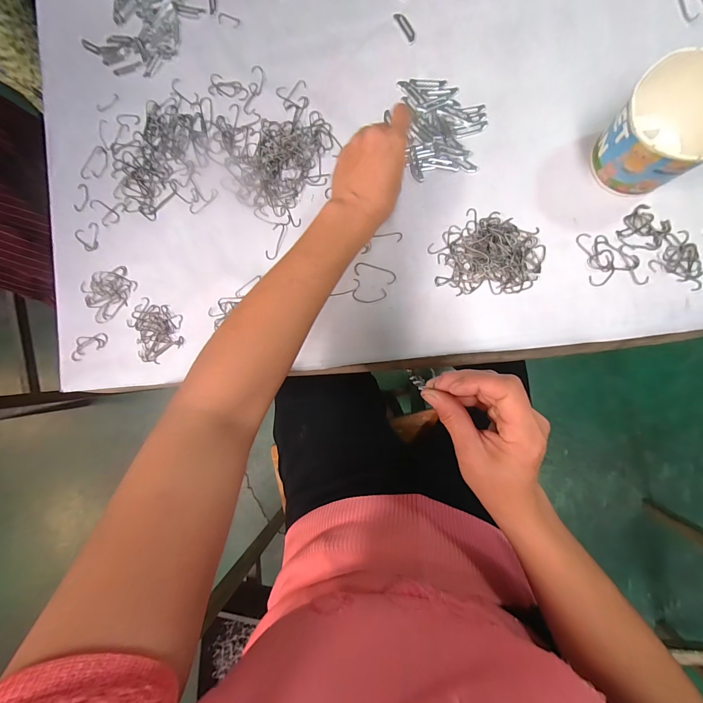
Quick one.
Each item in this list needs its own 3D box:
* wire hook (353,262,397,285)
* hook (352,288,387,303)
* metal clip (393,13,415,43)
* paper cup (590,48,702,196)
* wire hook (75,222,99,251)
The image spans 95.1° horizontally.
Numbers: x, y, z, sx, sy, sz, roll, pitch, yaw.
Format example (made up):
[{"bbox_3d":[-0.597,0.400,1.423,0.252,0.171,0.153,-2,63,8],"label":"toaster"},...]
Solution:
[{"bbox_3d":[0.027,-0.089,0.366,0.049,0.004,0.016,19,92,8],"label":"wire hook"},{"bbox_3d":[0.020,-0.063,0.364,0.039,0.004,0.016,-3,89,8],"label":"hook"},{"bbox_3d":[0.062,-0.374,0.369,0.010,0.004,0.039,-29,85,7],"label":"metal clip"},{"bbox_3d":[0.282,-0.198,0.291,0.081,0.083,0.091,-43,84,5],"label":"paper cup"},{"bbox_3d":[-0.342,-0.149,0.422,0.031,0.007,0.034,0,89,8],"label":"wire hook"}]

